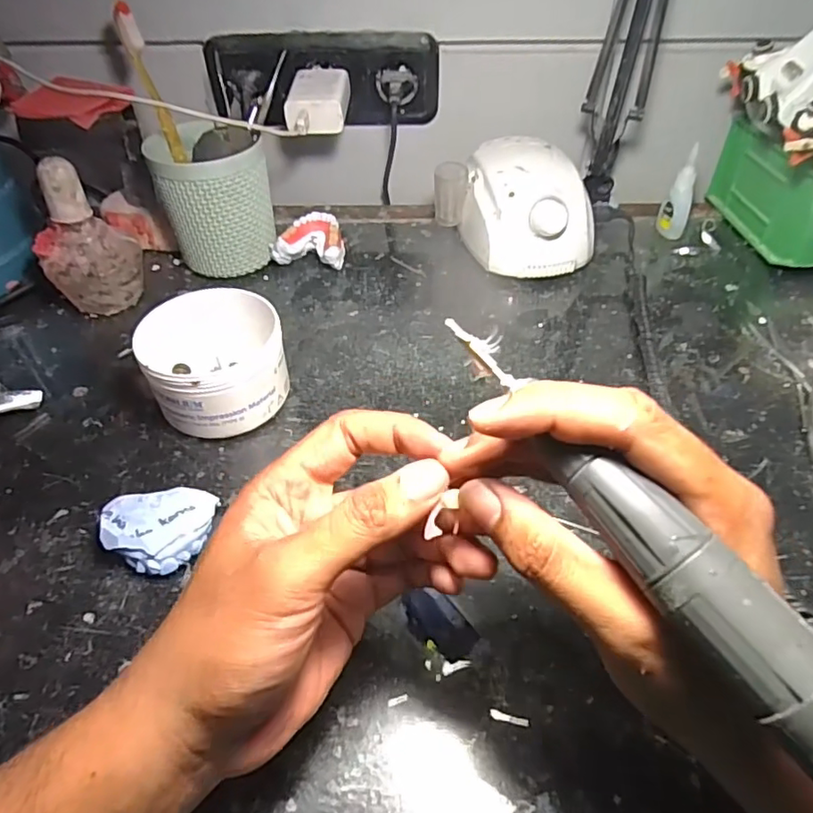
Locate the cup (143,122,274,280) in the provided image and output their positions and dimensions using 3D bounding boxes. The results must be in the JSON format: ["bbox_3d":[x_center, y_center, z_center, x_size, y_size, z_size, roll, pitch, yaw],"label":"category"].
[{"bbox_3d":[-0.167,-0.180,0.506,0.092,0.112,0.086,-12,47,-10],"label":"cup"}]

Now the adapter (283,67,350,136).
[{"bbox_3d":[-0.081,-0.282,0.525,0.053,0.033,0.085,0,46,1],"label":"adapter"}]

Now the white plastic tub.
[{"bbox_3d":[-0.127,-0.028,0.385,0.088,0.071,0.078,-15,47,-14],"label":"white plastic tub"}]

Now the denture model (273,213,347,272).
[{"bbox_3d":[-0.087,-0.153,0.532,0.063,0.036,0.048,6,46,7],"label":"denture model"}]

